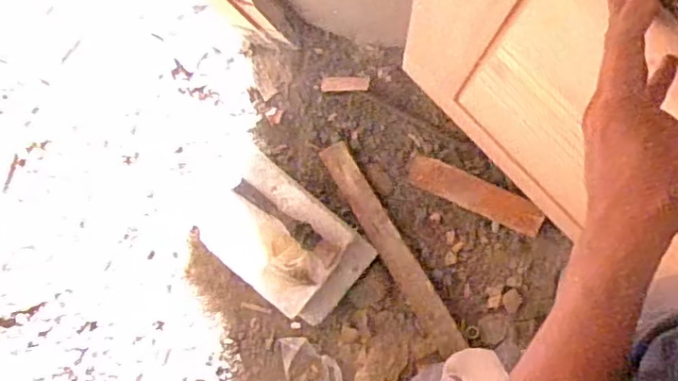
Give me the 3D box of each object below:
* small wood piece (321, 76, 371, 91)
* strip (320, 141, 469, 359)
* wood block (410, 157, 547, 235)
[{"bbox_3d":[0.014,-0.223,1.281,0.099,0.006,0.030,-1,99,-5],"label":"small wood piece"},{"bbox_3d":[0.110,0.122,1.260,0.062,0.027,0.490,-32,82,8],"label":"strip"},{"bbox_3d":[0.278,0.010,1.239,0.280,0.015,0.063,25,92,12],"label":"wood block"}]

